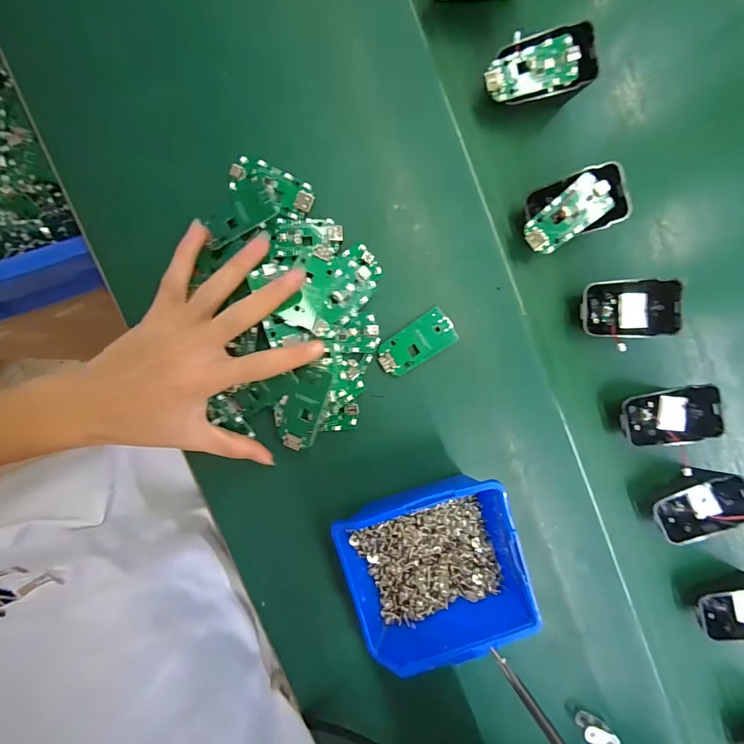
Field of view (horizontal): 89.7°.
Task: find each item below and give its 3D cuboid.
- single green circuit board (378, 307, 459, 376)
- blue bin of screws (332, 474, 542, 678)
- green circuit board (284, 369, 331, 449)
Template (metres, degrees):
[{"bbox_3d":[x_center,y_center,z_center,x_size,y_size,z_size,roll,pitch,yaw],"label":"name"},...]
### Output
[{"bbox_3d":[0.035,-0.022,0.298,0.064,0.009,0.031,-33,92,-3],"label":"single green circuit board"},{"bbox_3d":[0.042,0.141,0.280,0.119,0.061,0.122,-17,92,-3],"label":"blue bin of screws"},{"bbox_3d":[-0.050,0.027,0.275,0.027,0.005,0.061,16,95,13],"label":"green circuit board"}]

